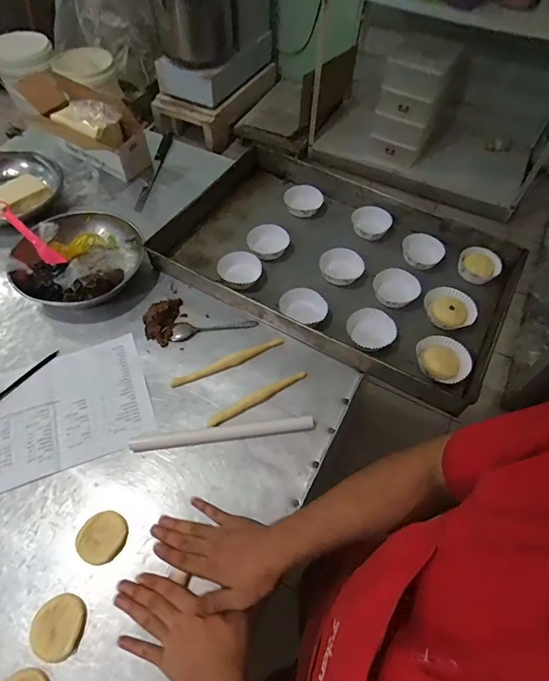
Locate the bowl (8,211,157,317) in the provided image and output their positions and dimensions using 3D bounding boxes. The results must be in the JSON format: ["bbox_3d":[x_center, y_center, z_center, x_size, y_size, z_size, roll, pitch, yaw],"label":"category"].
[{"bbox_3d":[-0.374,-0.159,0.807,0.240,0.069,0.222,1,56,-1],"label":"bowl"}]

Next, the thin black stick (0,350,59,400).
[{"bbox_3d":[-0.434,0.061,0.703,0.022,0.014,0.139,33,61,18],"label":"thin black stick"}]

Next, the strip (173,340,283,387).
[{"bbox_3d":[-0.079,0.038,0.728,0.208,0.015,0.021,-21,60,-15],"label":"strip"}]

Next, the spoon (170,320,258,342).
[{"bbox_3d":[-0.113,-0.028,0.776,0.160,0.016,0.039,-9,57,-8],"label":"spoon"}]

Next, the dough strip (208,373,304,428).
[{"bbox_3d":[-0.027,0.094,0.692,0.179,0.011,0.022,-28,62,-19],"label":"dough strip"}]

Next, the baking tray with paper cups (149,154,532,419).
[{"bbox_3d":[0.123,-0.172,0.846,0.665,0.066,0.416,25,59,14],"label":"baking tray with paper cups"}]

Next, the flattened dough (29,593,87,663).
[{"bbox_3d":[-0.271,0.358,0.518,0.062,0.008,0.067,2,56,0],"label":"flattened dough"}]

